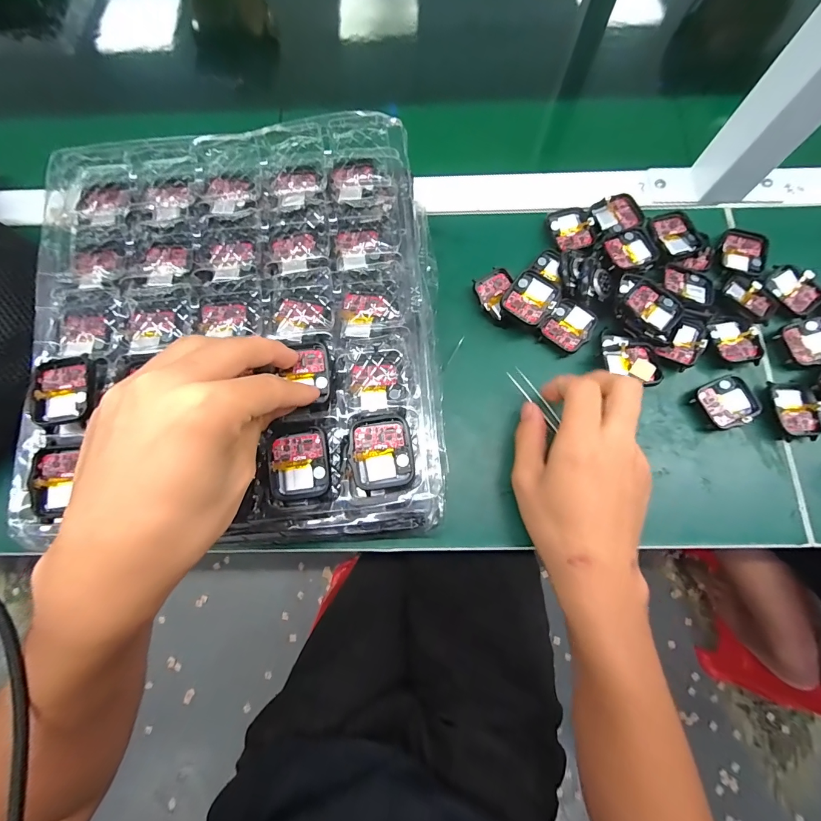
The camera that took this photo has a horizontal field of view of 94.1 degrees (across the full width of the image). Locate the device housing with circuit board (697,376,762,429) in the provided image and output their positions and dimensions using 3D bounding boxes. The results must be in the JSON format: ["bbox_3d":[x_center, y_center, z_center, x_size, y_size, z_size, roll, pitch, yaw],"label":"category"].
[{"bbox_3d":[0.249,-0.006,0.302,0.040,0.010,0.038,-25,76,-5],"label":"device housing with circuit board"}]

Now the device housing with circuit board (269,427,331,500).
[{"bbox_3d":[-0.068,0.033,0.238,0.036,0.014,0.040,-8,75,-1],"label":"device housing with circuit board"}]

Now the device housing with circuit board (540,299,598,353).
[{"bbox_3d":[0.133,-0.071,0.319,0.036,0.009,0.037,35,79,10],"label":"device housing with circuit board"}]

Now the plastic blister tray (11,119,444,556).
[{"bbox_3d":[-0.117,-0.062,0.269,0.264,0.040,0.292,-3,75,0],"label":"plastic blister tray"}]

